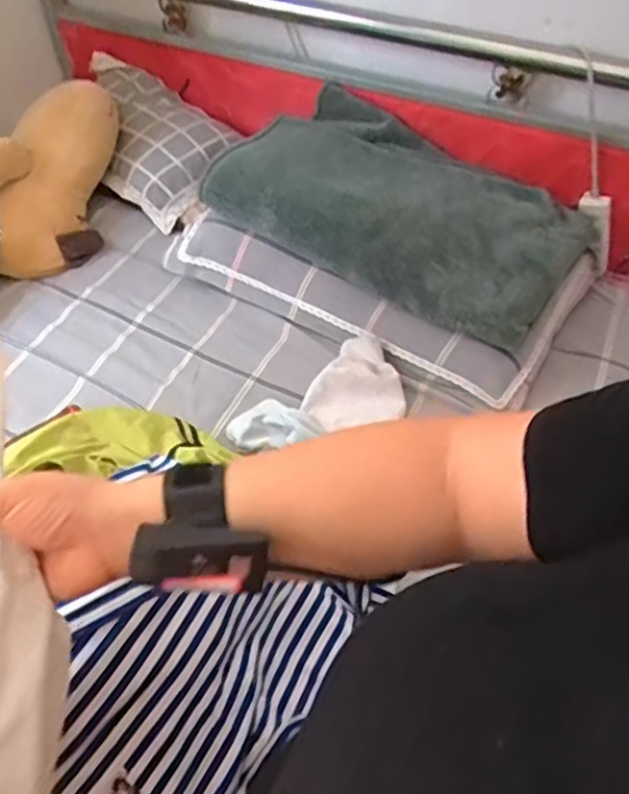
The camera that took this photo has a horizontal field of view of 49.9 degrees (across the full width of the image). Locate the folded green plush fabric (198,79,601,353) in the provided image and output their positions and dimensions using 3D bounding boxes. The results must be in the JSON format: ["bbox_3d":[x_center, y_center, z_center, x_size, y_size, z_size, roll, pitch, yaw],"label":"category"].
[{"bbox_3d":[0.158,-0.356,1.251,0.616,0.125,0.398,28,56,22],"label":"folded green plush fabric"}]

